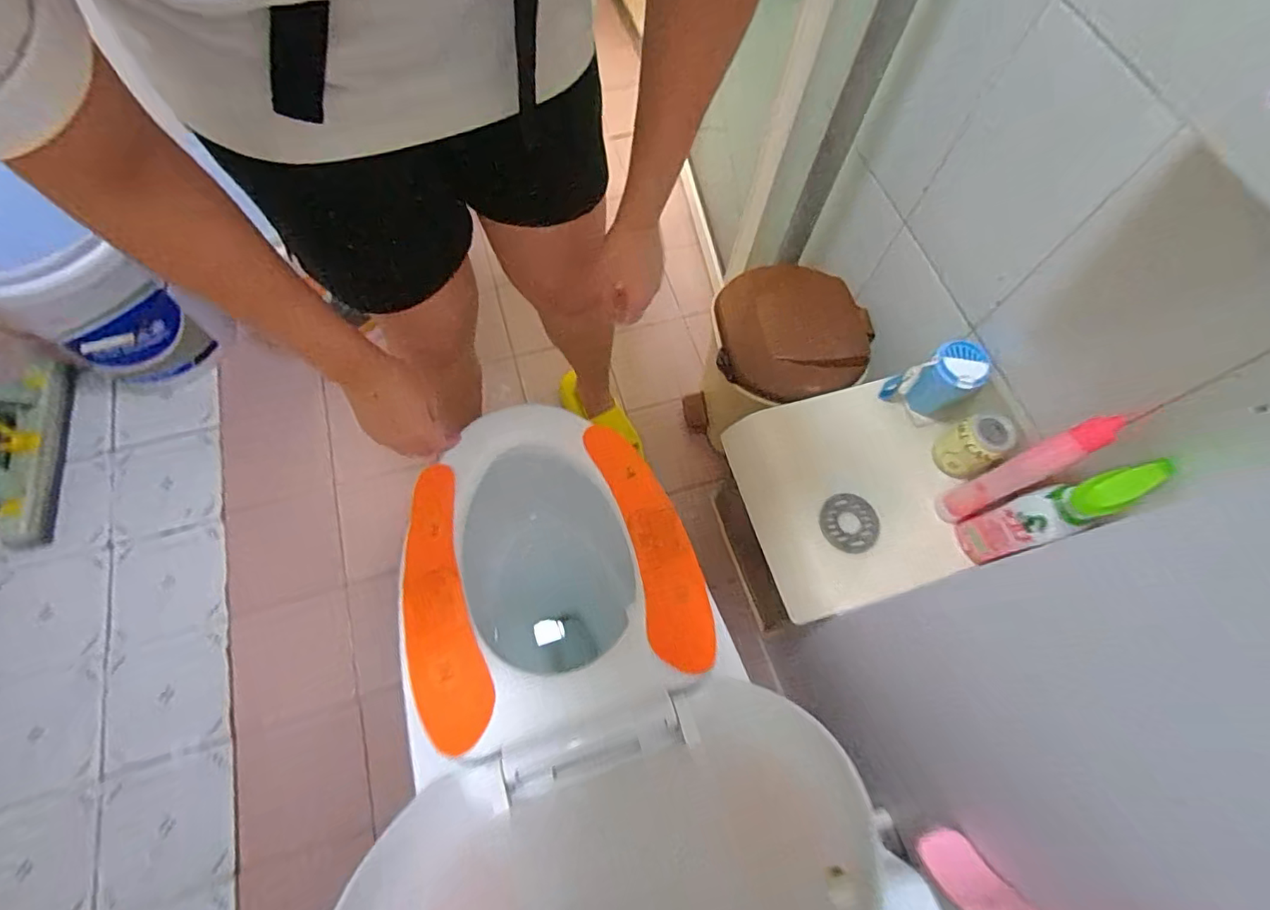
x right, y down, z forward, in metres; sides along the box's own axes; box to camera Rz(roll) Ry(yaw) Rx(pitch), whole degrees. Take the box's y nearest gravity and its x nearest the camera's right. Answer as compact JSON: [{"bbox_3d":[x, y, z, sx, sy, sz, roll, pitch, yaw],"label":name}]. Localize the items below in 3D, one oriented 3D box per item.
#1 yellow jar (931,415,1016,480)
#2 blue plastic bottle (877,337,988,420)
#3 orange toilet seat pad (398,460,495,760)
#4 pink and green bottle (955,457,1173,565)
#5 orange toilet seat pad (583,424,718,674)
[{"bbox_3d":[0.473,-0.016,0.764,0.071,0.104,0.068,1,67,-3],"label":"yellow jar"},{"bbox_3d":[0.427,-0.110,0.784,0.084,0.117,0.093,-41,75,-18],"label":"blue plastic bottle"},{"bbox_3d":[-0.229,0.168,0.640,0.081,0.016,0.318,-12,68,-8],"label":"orange toilet seat pad"},{"bbox_3d":[0.485,0.071,0.650,0.082,0.235,0.060,-17,69,-10],"label":"pink and green bottle"},{"bbox_3d":[0.021,0.102,0.678,0.080,0.017,0.317,-16,69,-10],"label":"orange toilet seat pad"}]

